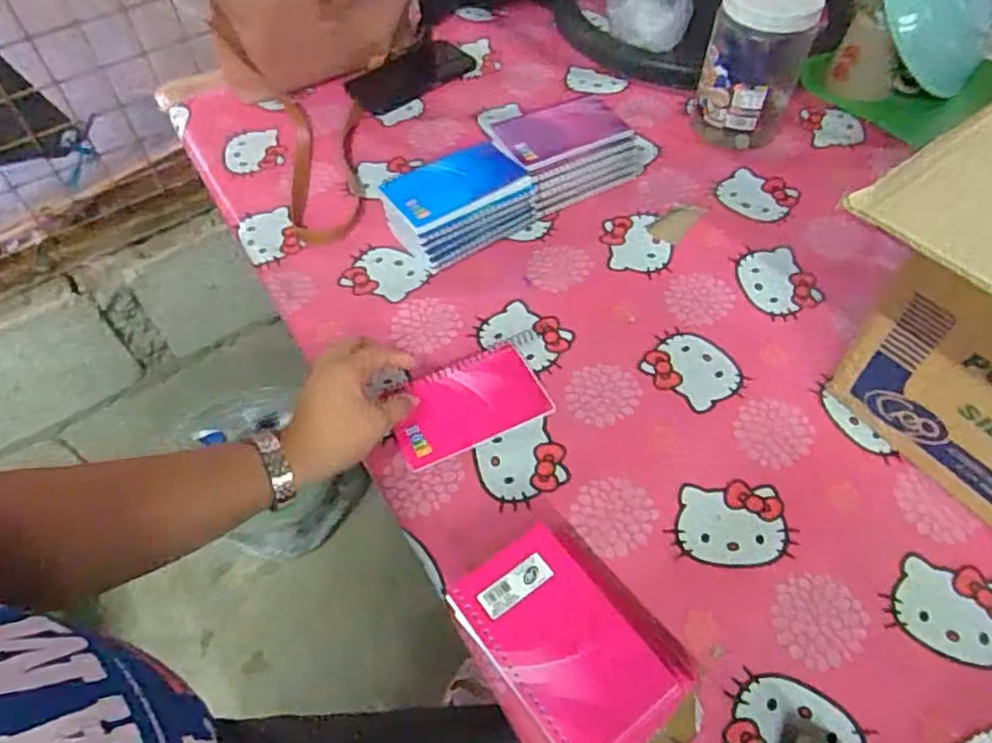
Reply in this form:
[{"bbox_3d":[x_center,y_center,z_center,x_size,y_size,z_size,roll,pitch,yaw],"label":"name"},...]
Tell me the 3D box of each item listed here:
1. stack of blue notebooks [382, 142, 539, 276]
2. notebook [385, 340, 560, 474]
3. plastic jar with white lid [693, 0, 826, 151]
[{"bbox_3d":[-0.040,-0.170,0.683,0.139,0.061,0.090,-30,59,-19],"label":"stack of blue notebooks"},{"bbox_3d":[-0.026,0.027,0.578,0.131,0.009,0.081,-22,57,-14],"label":"notebook"},{"bbox_3d":[0.280,-0.333,0.735,0.095,0.158,0.080,29,60,20],"label":"plastic jar with white lid"}]

